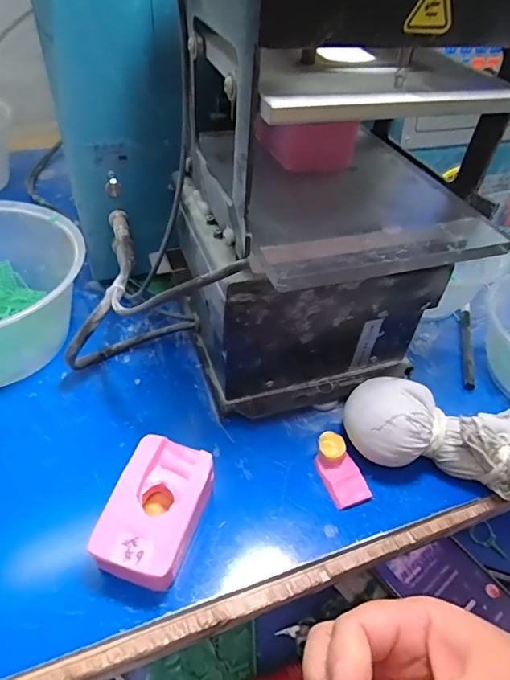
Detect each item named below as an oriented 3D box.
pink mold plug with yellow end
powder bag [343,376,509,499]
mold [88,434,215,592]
[{"bbox_3d":[0.057,0.083,0.294,0.025,0.021,0.042,-13,48,-17],"label":"pink mold plug with yellow end"},{"bbox_3d":[0.137,0.068,0.297,0.157,0.048,0.059,7,45,2],"label":"powder bag"},{"bbox_3d":[-0.056,0.099,0.258,0.050,0.037,0.072,15,46,10],"label":"mold"}]

